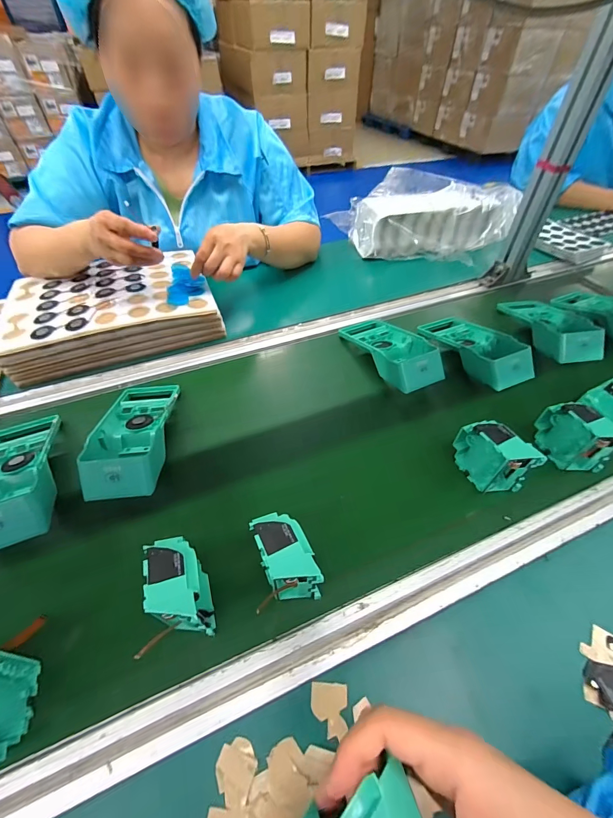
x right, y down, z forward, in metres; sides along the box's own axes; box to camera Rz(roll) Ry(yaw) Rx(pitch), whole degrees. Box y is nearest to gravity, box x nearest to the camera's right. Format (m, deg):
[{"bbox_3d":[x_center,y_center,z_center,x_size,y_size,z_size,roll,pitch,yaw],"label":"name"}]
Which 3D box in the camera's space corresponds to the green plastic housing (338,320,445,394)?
[{"bbox_3d":[0.135,-0.102,0.566,0.089,0.046,0.190,-22,52,-18],"label":"green plastic housing"}]

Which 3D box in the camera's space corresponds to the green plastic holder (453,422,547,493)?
[{"bbox_3d":[0.220,0.056,0.415,0.040,0.071,0.077,-18,51,-16],"label":"green plastic holder"}]

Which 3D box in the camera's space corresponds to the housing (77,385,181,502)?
[{"bbox_3d":[-0.225,0.023,0.452,0.091,0.043,0.196,-4,49,-4],"label":"housing"}]

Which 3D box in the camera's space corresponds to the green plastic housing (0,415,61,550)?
[{"bbox_3d":[-0.346,0.072,0.412,0.095,0.051,0.193,-16,51,-14],"label":"green plastic housing"}]

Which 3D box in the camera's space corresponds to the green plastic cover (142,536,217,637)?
[{"bbox_3d":[-0.113,0.163,0.315,0.041,0.068,0.075,-13,50,-12],"label":"green plastic cover"}]

